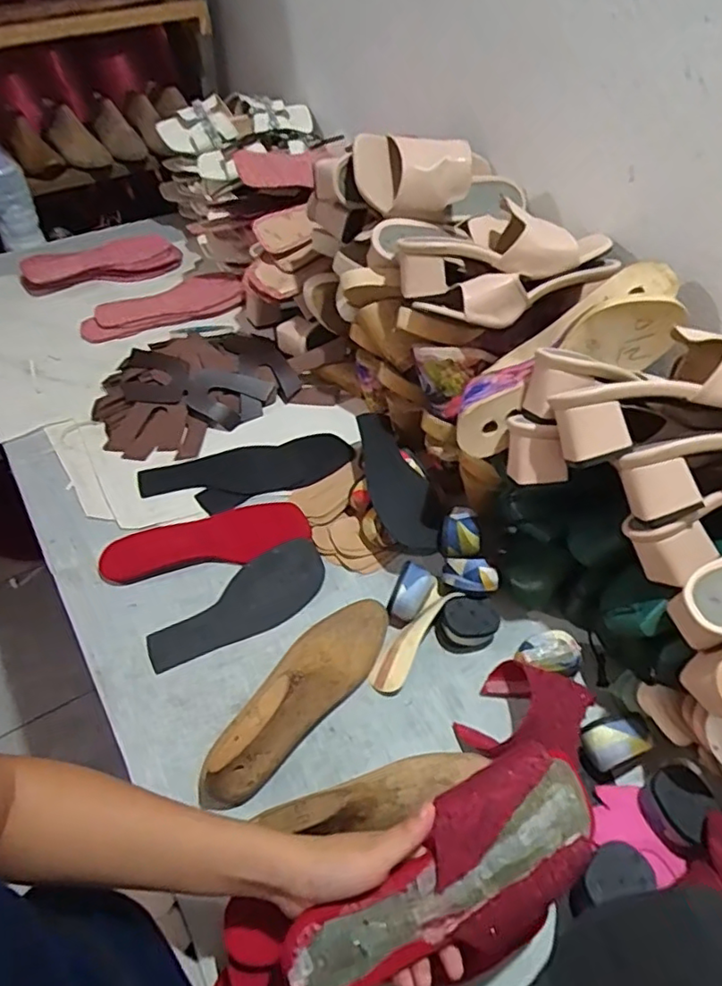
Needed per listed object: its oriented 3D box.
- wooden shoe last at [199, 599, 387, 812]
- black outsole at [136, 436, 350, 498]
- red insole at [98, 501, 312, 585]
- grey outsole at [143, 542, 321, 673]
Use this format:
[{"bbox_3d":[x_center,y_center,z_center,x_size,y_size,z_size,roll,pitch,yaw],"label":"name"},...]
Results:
[{"bbox_3d":[-0.062,0.180,0.575,0.075,0.079,0.241,35,58,25],"label":"wooden shoe last"},{"bbox_3d":[-0.149,-0.030,0.790,0.270,0.009,0.087,-9,51,-9],"label":"black outsole"},{"bbox_3d":[-0.180,0.059,0.705,0.232,0.013,0.076,-16,53,-14],"label":"red insole"},{"bbox_3d":[-0.136,0.121,0.668,0.202,0.013,0.082,-22,64,-17],"label":"grey outsole"}]

